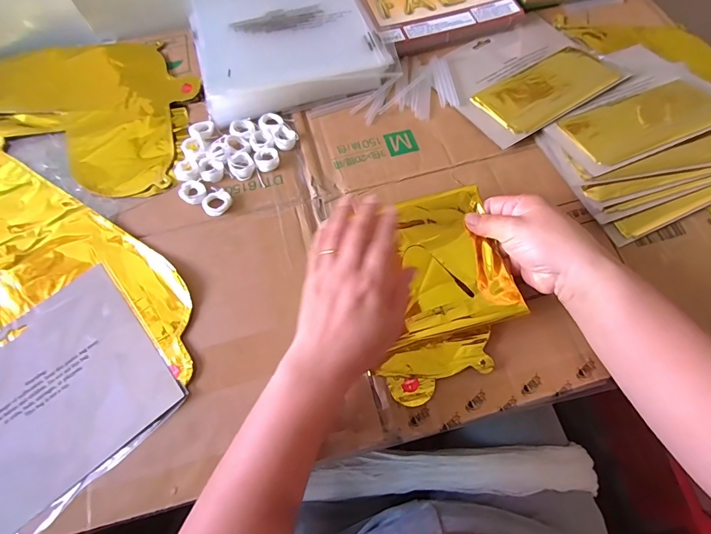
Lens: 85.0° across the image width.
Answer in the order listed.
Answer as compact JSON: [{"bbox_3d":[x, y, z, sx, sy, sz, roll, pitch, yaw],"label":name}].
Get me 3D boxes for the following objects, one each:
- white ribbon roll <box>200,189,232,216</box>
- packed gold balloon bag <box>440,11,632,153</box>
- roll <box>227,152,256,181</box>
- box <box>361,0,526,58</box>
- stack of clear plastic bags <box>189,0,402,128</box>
[{"bbox_3d":[-0.144,-0.066,0.406,0.030,0.007,0.025,-24,69,-8],"label":"white ribbon roll"},{"bbox_3d":[0.200,-0.236,0.461,0.191,0.020,0.159,-31,70,-10],"label":"packed gold balloon bag"},{"bbox_3d":[-0.125,-0.111,0.425,0.026,0.007,0.030,-27,69,-9],"label":"roll"},{"bbox_3d":[0.104,-0.365,0.518,0.193,0.020,0.172,-16,68,-5],"label":"box"},{"bbox_3d":[-0.092,-0.299,0.493,0.217,0.027,0.238,-18,68,-5],"label":"stack of clear plastic bags"}]

